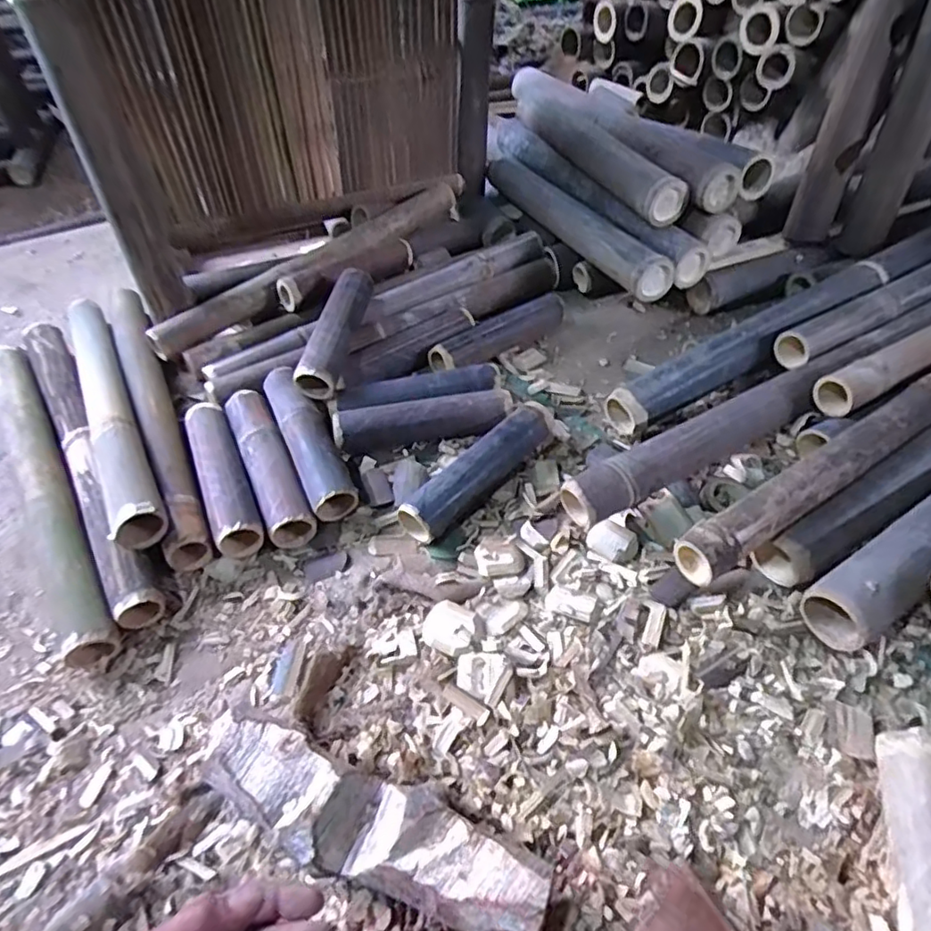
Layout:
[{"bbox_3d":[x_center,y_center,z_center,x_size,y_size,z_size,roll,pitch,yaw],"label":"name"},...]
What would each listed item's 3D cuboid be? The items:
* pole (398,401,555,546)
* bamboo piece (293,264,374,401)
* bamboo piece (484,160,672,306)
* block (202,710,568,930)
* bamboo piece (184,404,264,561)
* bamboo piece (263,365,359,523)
[{"bbox_3d":[0.021,0.000,0.837,0.063,0.052,0.273,35,58,28],"label":"pole"},{"bbox_3d":[-0.197,-0.207,0.945,0.062,0.070,0.248,8,49,8],"label":"bamboo piece"},{"bbox_3d":[0.192,-0.468,1.154,0.070,0.073,0.542,-19,50,-15],"label":"bamboo piece"},{"bbox_3d":[-0.061,0.327,0.539,0.298,0.066,0.089,16,50,15],"label":"block"},{"bbox_3d":[-0.334,0.011,0.837,0.060,0.062,0.262,-21,51,-16],"label":"bamboo piece"},{"bbox_3d":[-0.224,-0.039,0.864,0.066,0.063,0.259,-20,51,-16],"label":"bamboo piece"}]

